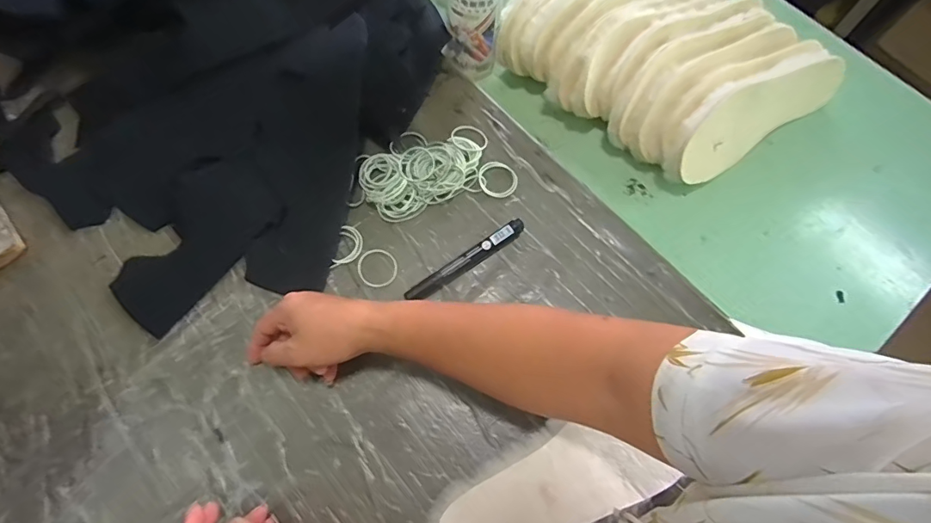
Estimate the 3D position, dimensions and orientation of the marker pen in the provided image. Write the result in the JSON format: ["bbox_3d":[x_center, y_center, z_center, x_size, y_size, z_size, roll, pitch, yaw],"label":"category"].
[{"bbox_3d":[0.001,-0.001,0.496,0.140,0.018,0.018,-31,72,-13],"label":"marker pen"}]

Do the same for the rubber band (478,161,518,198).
[{"bbox_3d":[0.036,-0.092,0.532,0.041,0.004,0.045,1,68,-2],"label":"rubber band"}]

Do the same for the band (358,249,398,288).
[{"bbox_3d":[-0.092,0.006,0.501,0.040,0.004,0.043,1,68,-2],"label":"band"}]

